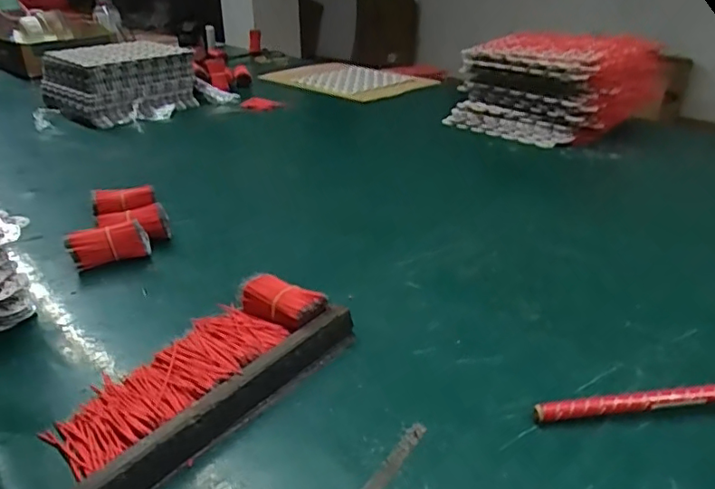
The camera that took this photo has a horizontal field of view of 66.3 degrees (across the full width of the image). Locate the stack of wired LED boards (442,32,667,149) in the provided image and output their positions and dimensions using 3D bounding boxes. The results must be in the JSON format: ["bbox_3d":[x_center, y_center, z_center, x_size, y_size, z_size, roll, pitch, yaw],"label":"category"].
[{"bbox_3d":[0.338,-0.271,0.939,0.266,0.137,0.259,25,36,38],"label":"stack of wired LED boards"}]

